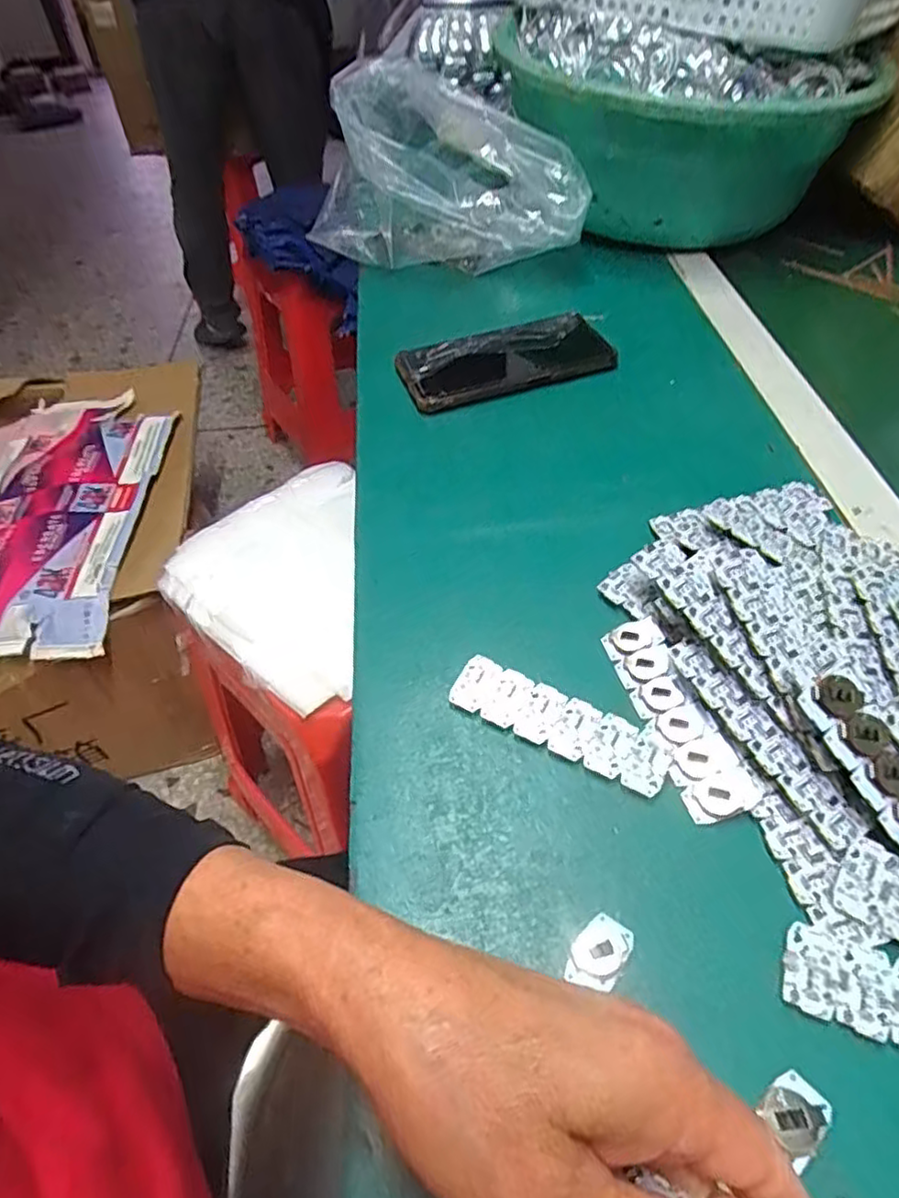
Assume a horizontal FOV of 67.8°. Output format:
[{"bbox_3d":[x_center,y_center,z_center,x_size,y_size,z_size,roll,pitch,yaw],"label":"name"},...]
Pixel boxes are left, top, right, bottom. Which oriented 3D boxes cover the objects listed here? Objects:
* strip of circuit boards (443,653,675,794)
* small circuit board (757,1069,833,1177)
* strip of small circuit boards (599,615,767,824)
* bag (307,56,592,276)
[{"bbox_3d":[0.052,0.059,0.322,0.105,0.007,0.028,22,54,20],"label":"strip of circuit boards"},{"bbox_3d":[0.115,0.172,0.223,0.022,0.005,0.019,-33,56,-23],"label":"small circuit board"},{"bbox_3d":[0.107,0.054,0.322,0.030,0.006,0.107,-13,50,-8],"label":"strip of small circuit boards"},{"bbox_3d":[-0.010,-0.381,0.602,0.251,0.143,0.133,0,50,3],"label":"bag"}]

